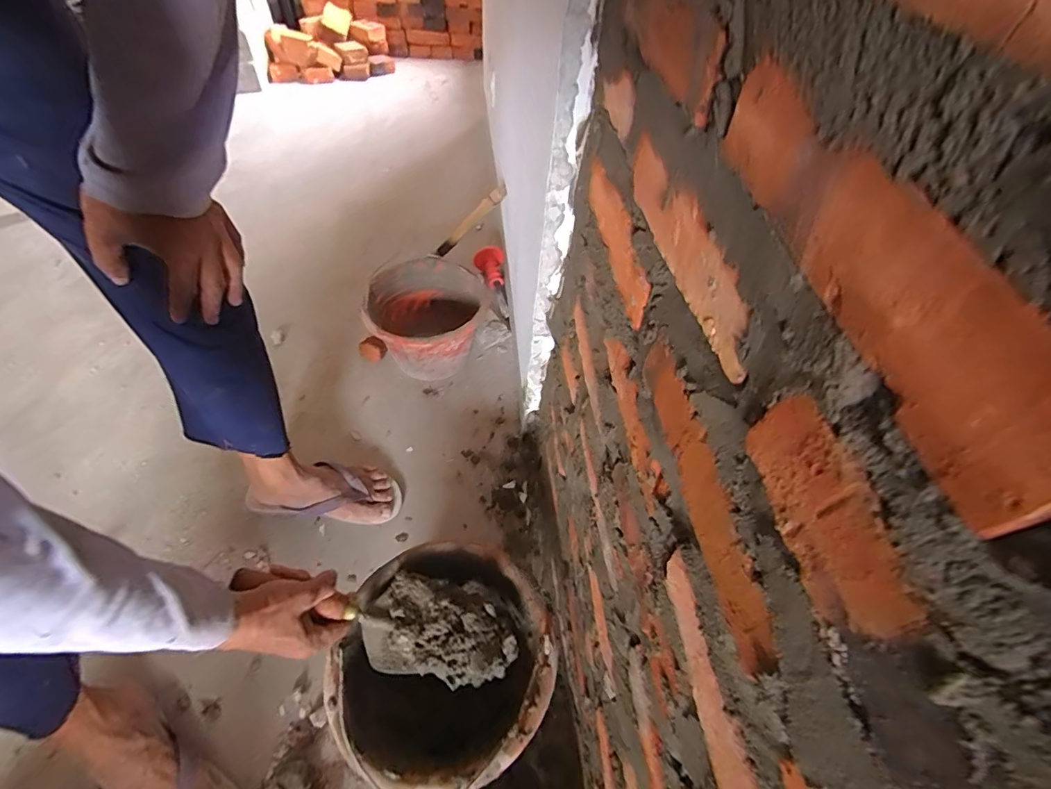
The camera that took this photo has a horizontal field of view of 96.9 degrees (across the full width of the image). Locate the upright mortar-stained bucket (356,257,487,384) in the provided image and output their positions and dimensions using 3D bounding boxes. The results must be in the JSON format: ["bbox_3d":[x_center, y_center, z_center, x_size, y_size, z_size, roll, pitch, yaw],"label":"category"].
[{"bbox_3d":[-0.204,-0.139,0.986,0.234,0.178,0.249,2,52,-2],"label":"upright mortar-stained bucket"}]

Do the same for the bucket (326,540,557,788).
[{"bbox_3d":[-0.099,0.341,0.591,0.246,0.173,0.252,2,50,-2],"label":"bucket"}]

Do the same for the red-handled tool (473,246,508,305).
[{"bbox_3d":[-0.073,-0.300,1.177,0.070,0.045,0.176,-15,65,-15],"label":"red-handled tool"}]

